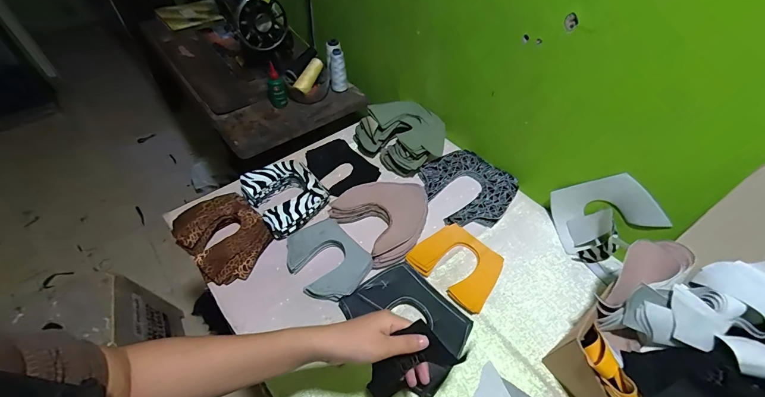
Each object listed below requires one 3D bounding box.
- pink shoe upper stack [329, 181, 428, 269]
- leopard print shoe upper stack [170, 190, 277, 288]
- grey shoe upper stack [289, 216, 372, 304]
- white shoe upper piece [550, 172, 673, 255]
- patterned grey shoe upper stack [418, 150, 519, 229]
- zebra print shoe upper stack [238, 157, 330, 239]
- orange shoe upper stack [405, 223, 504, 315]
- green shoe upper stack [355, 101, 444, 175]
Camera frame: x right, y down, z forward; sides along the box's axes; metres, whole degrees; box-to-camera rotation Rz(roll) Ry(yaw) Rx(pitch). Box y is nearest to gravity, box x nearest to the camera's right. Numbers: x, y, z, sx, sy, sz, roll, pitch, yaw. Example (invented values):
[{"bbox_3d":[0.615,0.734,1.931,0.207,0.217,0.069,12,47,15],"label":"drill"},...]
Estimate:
[{"bbox_3d":[0.008,0.027,0.663,0.169,0.022,0.175,-33,59,-26],"label":"pink shoe upper stack"},{"bbox_3d":[-0.296,0.070,0.641,0.184,0.044,0.136,38,59,26],"label":"leopard print shoe upper stack"},{"bbox_3d":[-0.100,0.110,0.611,0.118,0.023,0.158,-32,59,-25],"label":"grey shoe upper stack"},{"bbox_3d":[0.376,0.036,0.601,0.072,0.153,0.165,-35,60,-26],"label":"white shoe upper piece"},{"bbox_3d":[0.179,-0.026,0.726,0.175,0.021,0.189,-30,57,-24],"label":"patterned grey shoe upper stack"},{"bbox_3d":[-0.195,-0.006,0.692,0.133,0.054,0.158,-32,59,-25],"label":"zebra print shoe upper stack"},{"bbox_3d":[0.138,0.116,0.616,0.148,0.012,0.124,37,59,25],"label":"orange shoe upper stack"},{"bbox_3d":[0.054,-0.150,0.789,0.172,0.075,0.182,-35,60,-26],"label":"green shoe upper stack"}]

